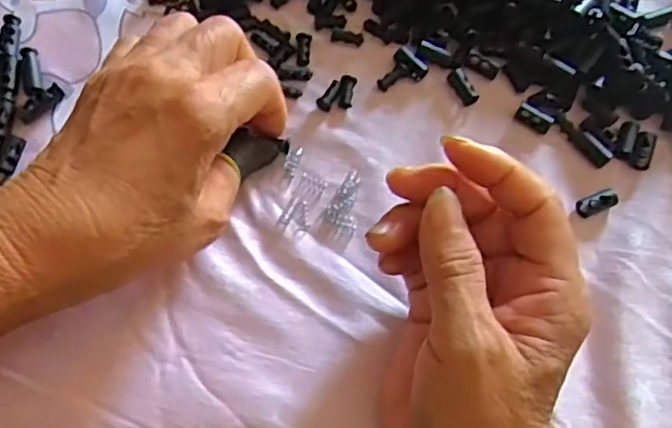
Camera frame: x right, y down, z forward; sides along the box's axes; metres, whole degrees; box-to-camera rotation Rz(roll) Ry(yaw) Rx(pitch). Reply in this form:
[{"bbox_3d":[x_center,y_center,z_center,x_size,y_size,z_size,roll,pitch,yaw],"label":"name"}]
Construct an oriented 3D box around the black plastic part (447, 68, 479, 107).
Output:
[{"bbox_3d":[0.064,-0.065,0.338,0.007,0.009,0.020,-31,75,-12],"label":"black plastic part"}]

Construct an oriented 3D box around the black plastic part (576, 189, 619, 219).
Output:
[{"bbox_3d":[0.126,-0.005,0.321,0.019,0.005,0.009,-24,73,7],"label":"black plastic part"}]

